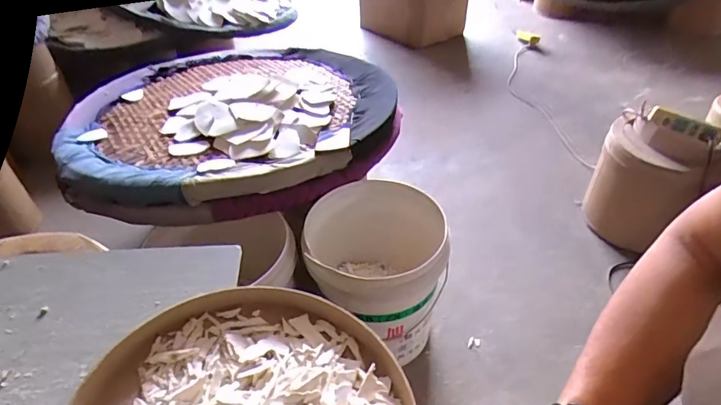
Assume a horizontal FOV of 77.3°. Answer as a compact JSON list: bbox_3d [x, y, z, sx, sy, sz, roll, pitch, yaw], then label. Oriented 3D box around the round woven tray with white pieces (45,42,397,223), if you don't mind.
[{"bbox_3d":[-0.354,-0.262,1.206,0.761,0.118,0.809,-1,41,1],"label":"round woven tray with white pieces"}]

